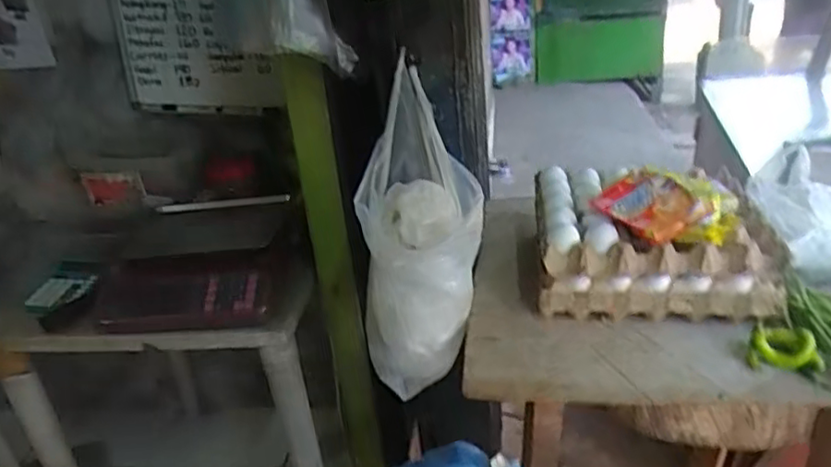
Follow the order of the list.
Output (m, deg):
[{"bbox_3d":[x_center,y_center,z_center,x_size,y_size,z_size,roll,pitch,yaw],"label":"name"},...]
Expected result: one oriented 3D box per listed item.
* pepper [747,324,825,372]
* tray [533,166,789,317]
[{"bbox_3d":[0.438,0.136,0.767,0.078,0.030,0.071,16,35,37],"label":"pepper"},{"bbox_3d":[0.321,0.006,0.907,0.295,0.134,0.242,-2,27,8],"label":"tray"}]

